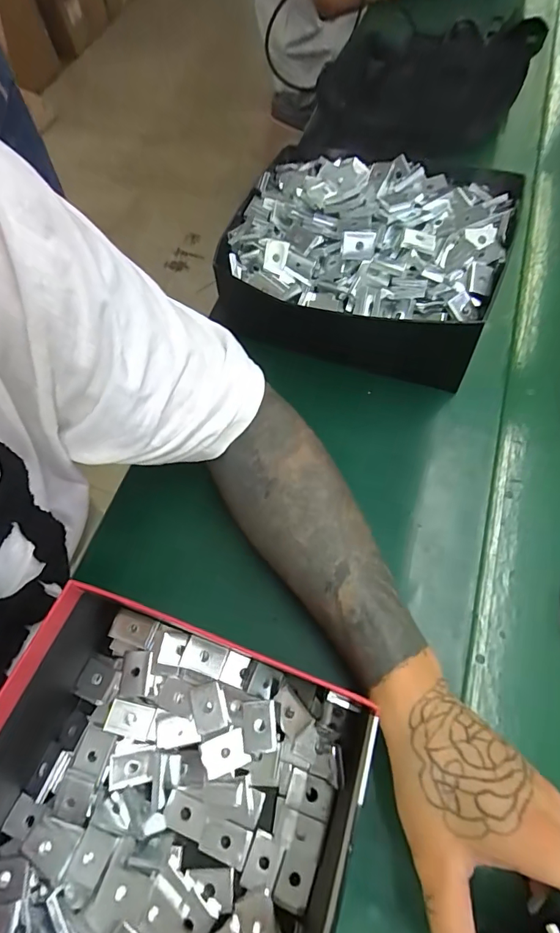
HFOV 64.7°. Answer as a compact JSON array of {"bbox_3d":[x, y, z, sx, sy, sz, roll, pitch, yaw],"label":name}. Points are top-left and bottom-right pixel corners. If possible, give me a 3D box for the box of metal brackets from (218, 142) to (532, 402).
[{"bbox_3d":[0.074,-0.190,0.405,0.235,0.079,0.215,19,66,9],"label":"box of metal brackets"}]

